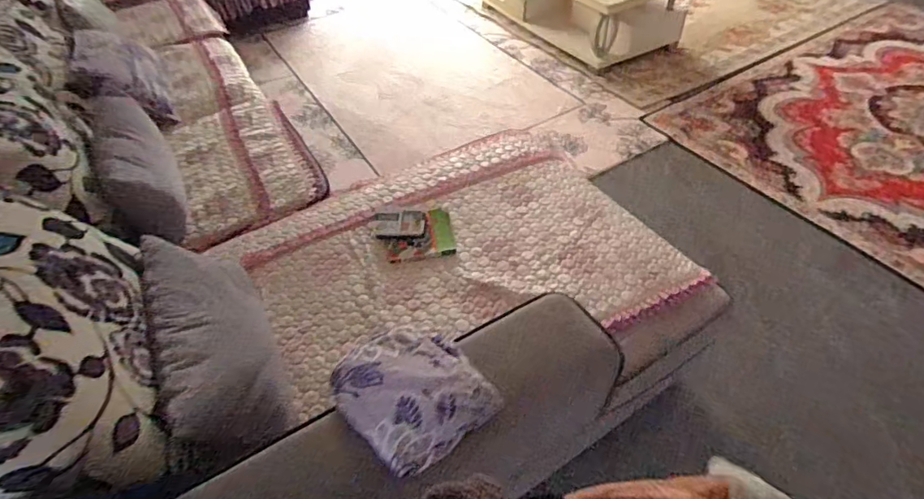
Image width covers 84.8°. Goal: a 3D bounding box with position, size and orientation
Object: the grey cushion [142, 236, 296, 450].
[{"bbox_3d":[-0.641,0.246,1.264,0.150,0.309,0.628,-52,49,19],"label":"grey cushion"}]

